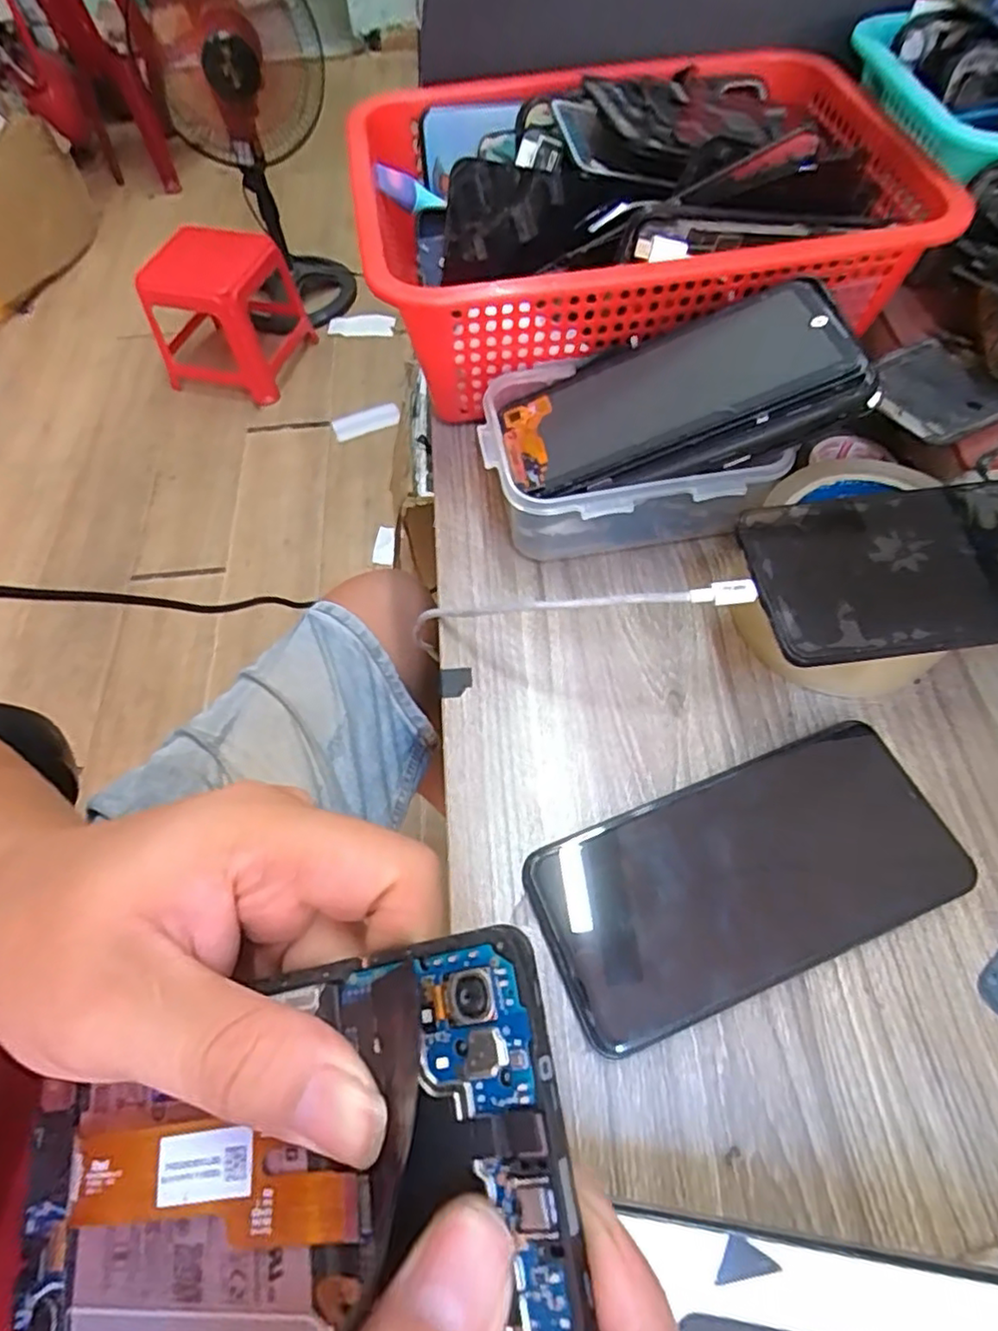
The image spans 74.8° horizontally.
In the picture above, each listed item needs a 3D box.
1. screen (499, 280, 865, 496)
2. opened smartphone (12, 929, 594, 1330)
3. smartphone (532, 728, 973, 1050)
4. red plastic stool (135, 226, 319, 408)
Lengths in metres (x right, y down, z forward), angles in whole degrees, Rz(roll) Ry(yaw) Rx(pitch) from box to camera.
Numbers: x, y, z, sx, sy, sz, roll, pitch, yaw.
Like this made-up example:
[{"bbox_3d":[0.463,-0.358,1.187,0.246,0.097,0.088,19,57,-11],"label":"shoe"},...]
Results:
[{"bbox_3d":[0.075,-0.129,0.302,0.151,0.009,0.077,-15,59,18],"label":"screen"},{"bbox_3d":[-0.058,0.117,0.144,0.162,0.013,0.072,-29,60,17],"label":"opened smartphone"},{"bbox_3d":[0.094,0.080,0.253,0.159,0.013,0.074,-21,62,-8],"label":"smartphone"},{"bbox_3d":[-0.618,-0.813,1.497,0.265,0.267,0.273,10,62,9],"label":"red plastic stool"}]

